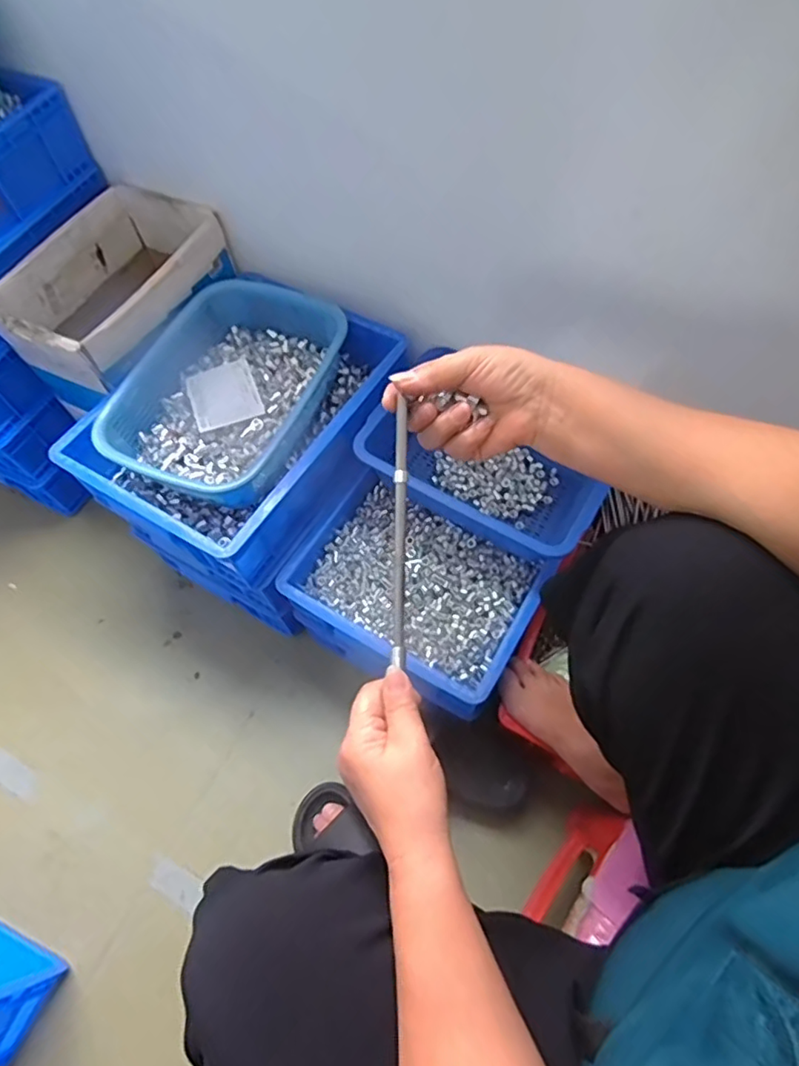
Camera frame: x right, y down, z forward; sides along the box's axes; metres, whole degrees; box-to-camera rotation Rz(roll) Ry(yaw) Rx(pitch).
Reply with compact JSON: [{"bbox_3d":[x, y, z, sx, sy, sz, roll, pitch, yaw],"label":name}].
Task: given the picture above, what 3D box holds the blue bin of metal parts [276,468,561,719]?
[{"bbox_3d":[0.017,0.083,0.802,0.314,0.101,0.241,28,66,17],"label":"blue bin of metal parts"}]

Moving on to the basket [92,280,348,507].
[{"bbox_3d":[-0.240,-0.195,0.804,0.237,0.073,0.334,19,64,13],"label":"basket"}]

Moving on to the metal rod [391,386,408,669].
[{"bbox_3d":[0.000,-0.001,0.424,0.008,0.011,0.189,1,90,4],"label":"metal rod"}]

